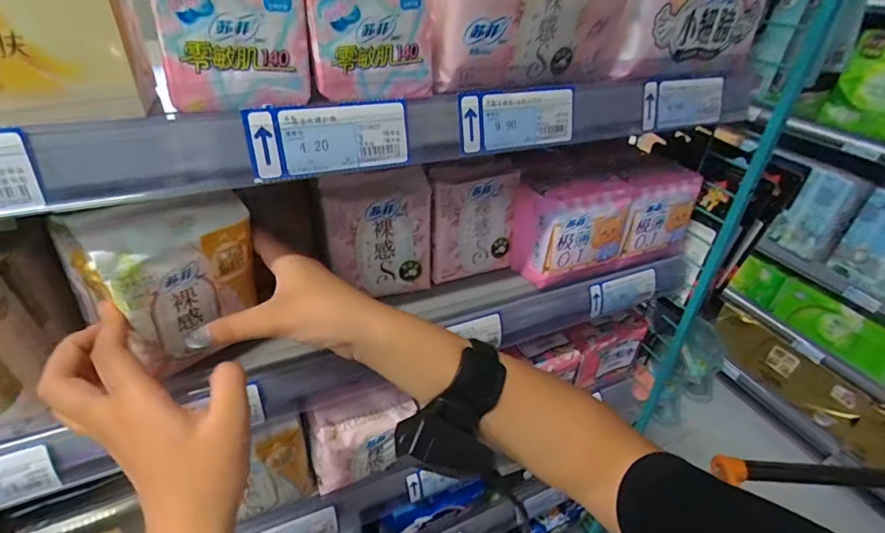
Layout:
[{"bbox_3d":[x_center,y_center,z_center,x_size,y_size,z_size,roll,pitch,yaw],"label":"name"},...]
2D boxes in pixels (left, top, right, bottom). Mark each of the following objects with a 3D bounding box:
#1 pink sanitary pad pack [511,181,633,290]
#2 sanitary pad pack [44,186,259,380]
[{"bbox_3d":[0.131,-0.038,0.463,0.106,0.088,0.059,-11,39,-21],"label":"pink sanitary pad pack"},{"bbox_3d":[-0.173,0.010,0.302,0.100,0.106,0.033,-24,45,-35],"label":"sanitary pad pack"}]

